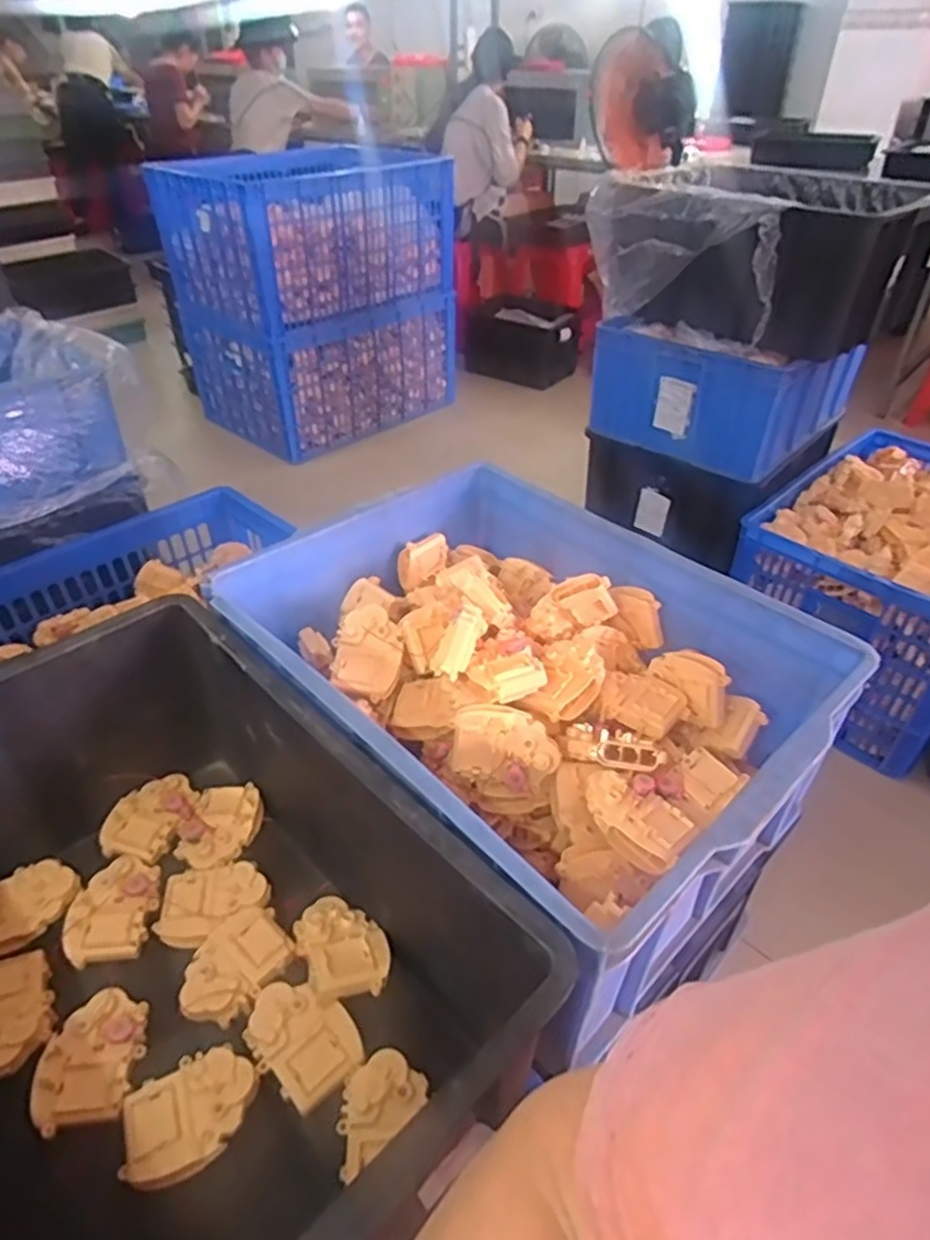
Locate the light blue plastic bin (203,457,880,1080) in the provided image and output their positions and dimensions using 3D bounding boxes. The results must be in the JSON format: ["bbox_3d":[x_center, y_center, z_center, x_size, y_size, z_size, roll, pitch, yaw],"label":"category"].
[{"bbox_3d":[0.054,0.082,0.752,0.410,0.222,0.531,-31,49,-33],"label":"light blue plastic bin"}]

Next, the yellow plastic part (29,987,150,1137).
[{"bbox_3d":[-0.295,0.341,0.559,0.072,0.011,0.095,-7,40,-8],"label":"yellow plastic part"}]

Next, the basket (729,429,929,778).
[{"bbox_3d":[0.958,-0.109,1.593,0.480,0.375,0.734,31,48,32],"label":"basket"}]

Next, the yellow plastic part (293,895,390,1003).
[{"bbox_3d":[-0.109,0.284,0.626,0.069,0.020,0.099,-20,43,-23],"label":"yellow plastic part"}]

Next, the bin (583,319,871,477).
[{"bbox_3d":[0.597,-0.529,1.590,0.450,0.246,0.480,28,46,30],"label":"bin"}]

